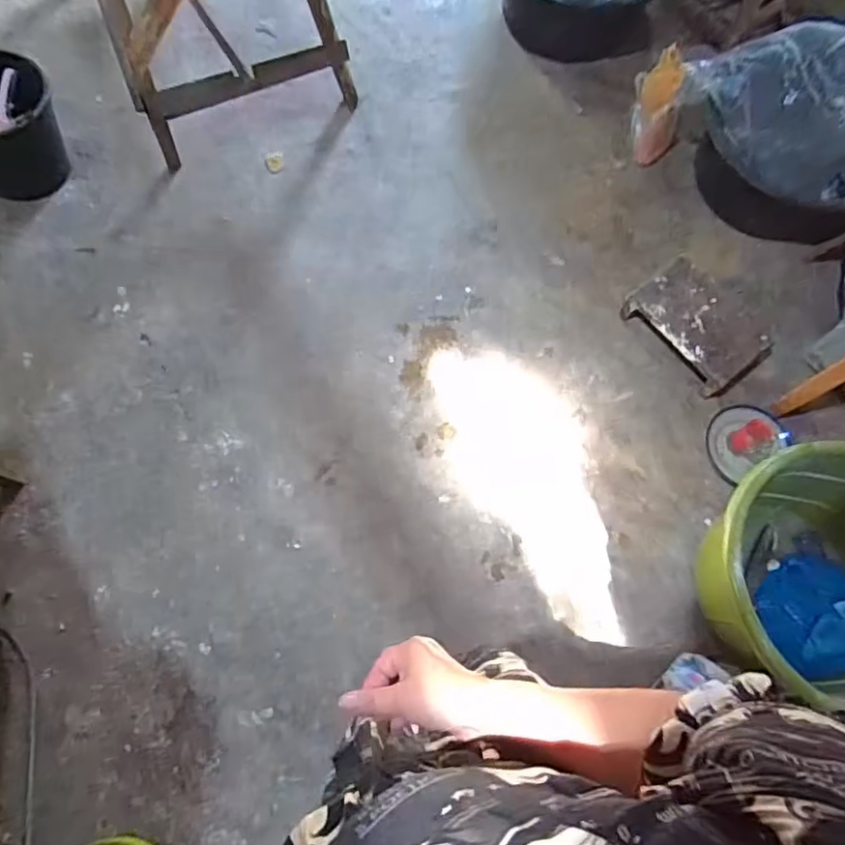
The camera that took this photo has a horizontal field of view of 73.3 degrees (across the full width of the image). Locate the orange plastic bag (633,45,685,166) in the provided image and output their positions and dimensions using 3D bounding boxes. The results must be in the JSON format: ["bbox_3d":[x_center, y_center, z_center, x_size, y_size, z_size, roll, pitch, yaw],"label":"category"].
[{"bbox_3d":[0.637,-0.862,1.562,0.116,0.285,0.083,-4,34,-3],"label":"orange plastic bag"}]

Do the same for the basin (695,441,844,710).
[{"bbox_3d":[0.775,0.327,1.118,0.453,0.300,0.485,1,72,-2],"label":"basin"}]

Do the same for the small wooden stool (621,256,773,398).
[{"bbox_3d":[0.693,-0.250,1.418,0.209,0.075,0.336,-42,75,-13],"label":"small wooden stool"}]

